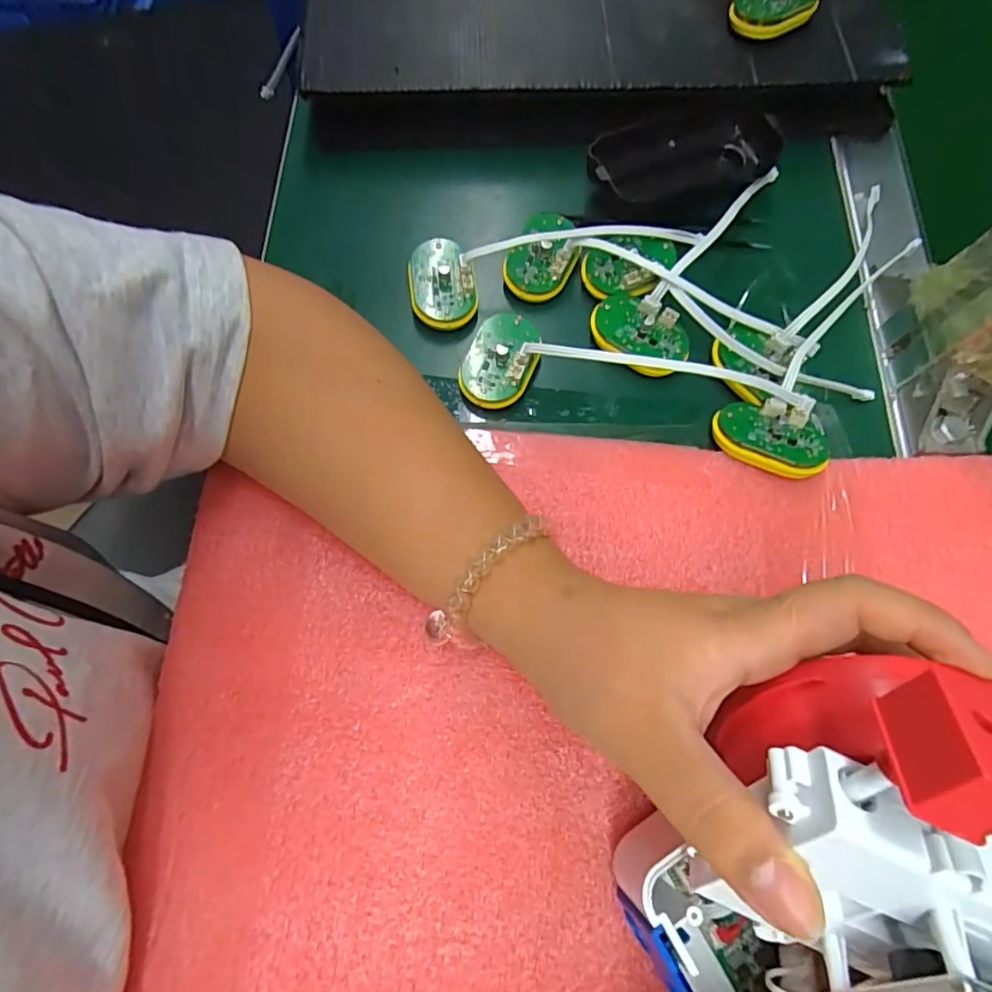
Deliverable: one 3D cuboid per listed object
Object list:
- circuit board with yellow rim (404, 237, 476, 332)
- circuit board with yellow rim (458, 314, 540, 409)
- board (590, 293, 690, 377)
[{"bbox_3d":[-0.030,-0.117,0.296,0.036,0.019,0.052,-8,71,0],"label":"circuit board with yellow rim"},{"bbox_3d":[0.003,-0.072,0.278,0.035,0.013,0.052,21,77,7],"label":"circuit board with yellow rim"},{"bbox_3d":[0.075,-0.086,0.287,0.053,0.019,0.034,37,75,11],"label":"board"}]

